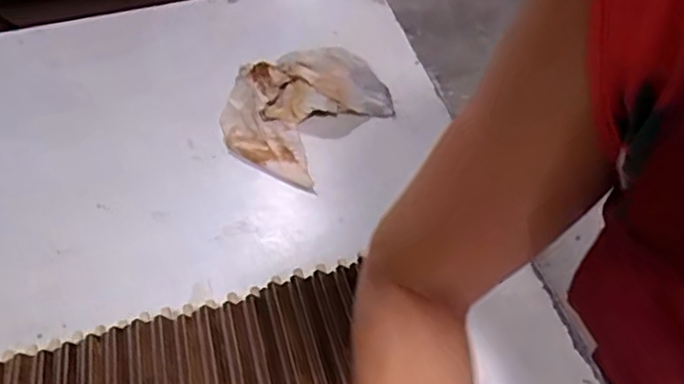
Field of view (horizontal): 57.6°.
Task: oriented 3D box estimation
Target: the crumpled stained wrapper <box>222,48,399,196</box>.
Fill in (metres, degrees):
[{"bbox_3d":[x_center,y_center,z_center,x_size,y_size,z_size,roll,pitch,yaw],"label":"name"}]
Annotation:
[{"bbox_3d":[-0.043,-0.100,0.696,0.142,0.057,0.180,25,53,27],"label":"crumpled stained wrapper"}]

